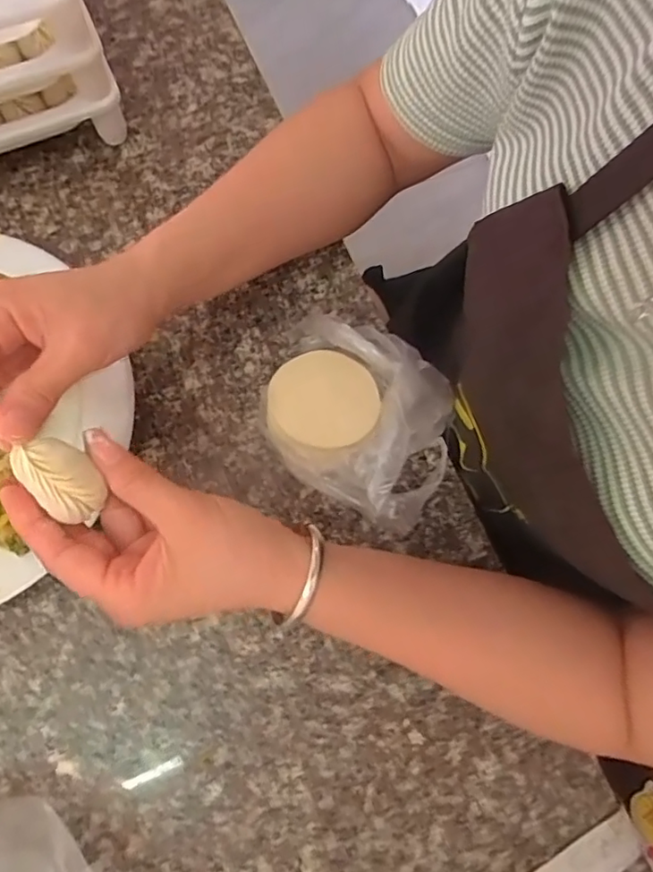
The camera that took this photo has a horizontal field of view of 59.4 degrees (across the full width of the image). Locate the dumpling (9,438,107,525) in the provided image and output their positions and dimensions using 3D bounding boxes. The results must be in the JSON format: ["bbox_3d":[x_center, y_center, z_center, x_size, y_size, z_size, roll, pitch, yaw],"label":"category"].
[{"bbox_3d":[-0.121,0.018,0.260,0.040,0.017,0.027,43,80,8],"label":"dumpling"}]

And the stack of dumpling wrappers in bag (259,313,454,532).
[{"bbox_3d":[0.022,-0.014,0.358,0.128,0.057,0.106,32,78,6],"label":"stack of dumpling wrappers in bag"}]

